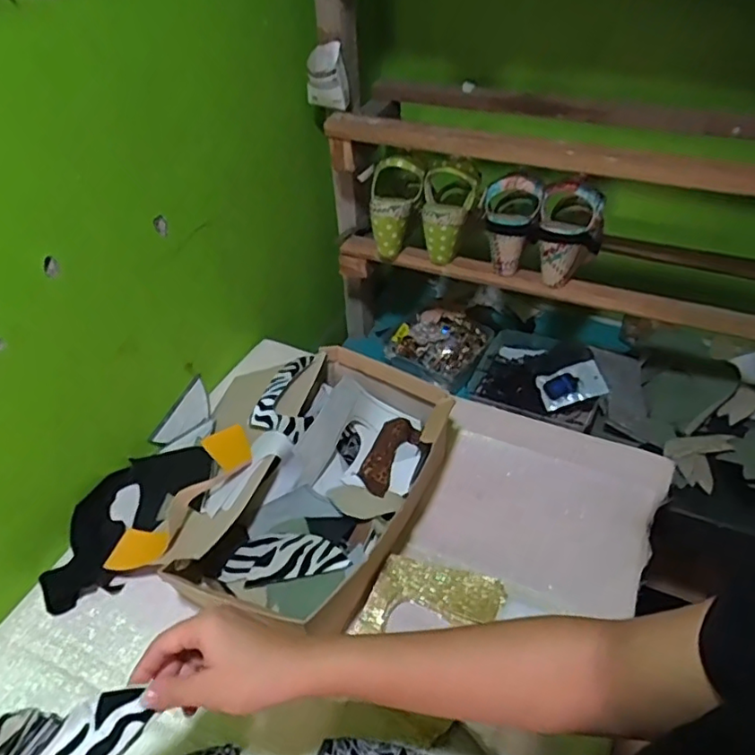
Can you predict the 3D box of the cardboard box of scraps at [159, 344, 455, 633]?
[{"bbox_3d":[-0.084,0.120,0.688,0.249,0.100,0.338,17,45,21],"label":"cardboard box of scraps"}]

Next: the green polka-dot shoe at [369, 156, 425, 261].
[{"bbox_3d":[0.029,-0.256,0.904,0.078,0.135,0.080,2,42,5],"label":"green polka-dot shoe"}]

